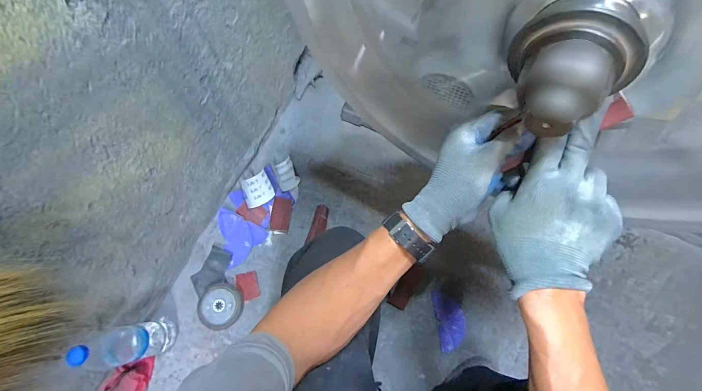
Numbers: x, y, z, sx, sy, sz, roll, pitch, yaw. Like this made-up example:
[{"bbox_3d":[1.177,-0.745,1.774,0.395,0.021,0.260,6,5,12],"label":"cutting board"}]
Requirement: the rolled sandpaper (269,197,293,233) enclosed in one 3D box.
[{"bbox_3d":[-0.199,0.055,0.920,0.054,0.010,0.100,8,72,2],"label":"rolled sandpaper"}]

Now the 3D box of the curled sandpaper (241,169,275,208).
[{"bbox_3d":[-0.264,-0.016,0.915,0.080,0.034,0.092,-26,74,-9],"label":"curled sandpaper"}]

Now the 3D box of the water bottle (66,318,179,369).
[{"bbox_3d":[-0.485,0.317,0.692,0.083,0.287,0.080,-9,72,-4],"label":"water bottle"}]

